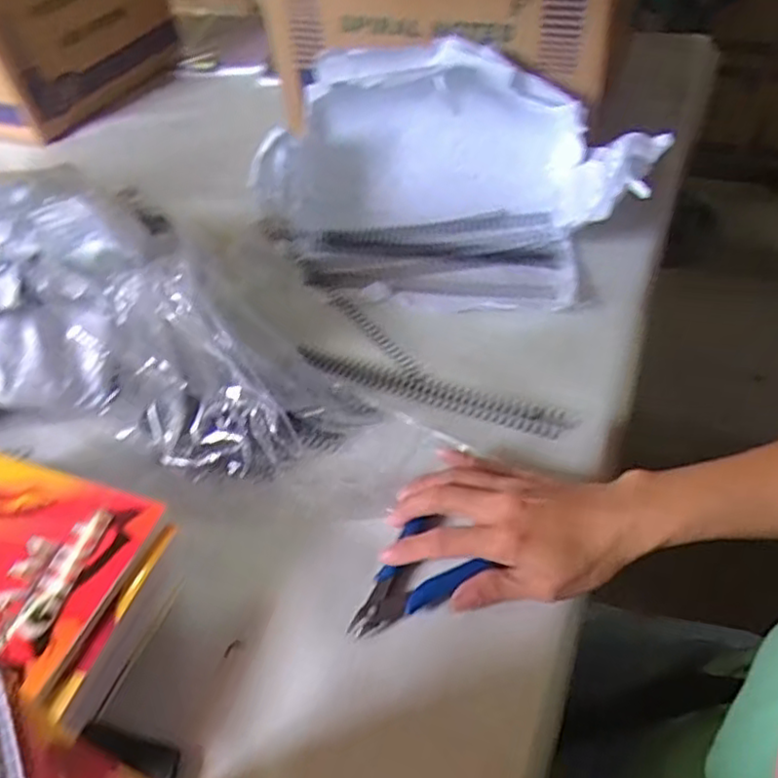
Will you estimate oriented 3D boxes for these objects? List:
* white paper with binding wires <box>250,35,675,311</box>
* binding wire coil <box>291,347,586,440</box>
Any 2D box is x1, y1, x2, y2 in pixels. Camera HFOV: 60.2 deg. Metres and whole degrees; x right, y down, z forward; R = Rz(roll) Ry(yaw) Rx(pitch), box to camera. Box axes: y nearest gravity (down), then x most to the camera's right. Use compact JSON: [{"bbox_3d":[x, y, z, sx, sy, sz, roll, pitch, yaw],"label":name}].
[{"bbox_3d":[0.049,-0.190,0.601,0.331,0.150,0.191,8,49,14],"label":"white paper with binding wires"},{"bbox_3d":[0.031,0.000,0.518,0.218,0.013,0.026,15,51,19],"label":"binding wire coil"}]

